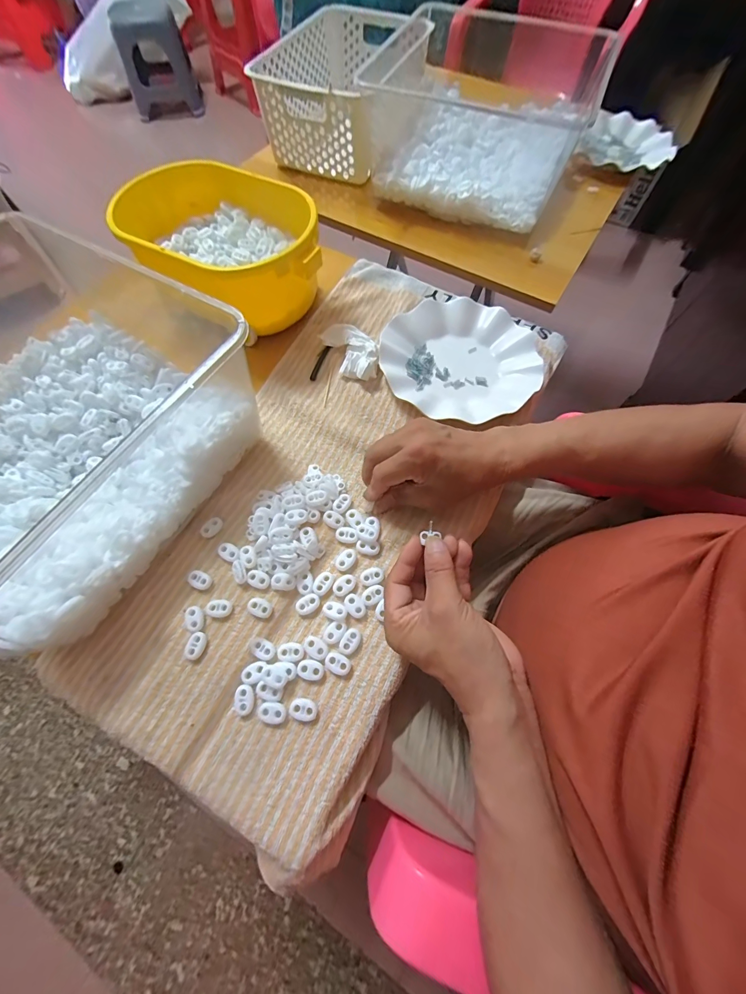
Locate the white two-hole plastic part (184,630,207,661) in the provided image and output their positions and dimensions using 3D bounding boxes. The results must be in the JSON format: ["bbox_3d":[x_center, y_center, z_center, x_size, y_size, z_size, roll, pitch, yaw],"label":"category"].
[{"bbox_3d":[-0.154,0.129,0.310,0.015,0.005,0.022,19,67,8],"label":"white two-hole plastic part"}]

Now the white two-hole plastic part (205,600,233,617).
[{"bbox_3d":[-0.139,0.100,0.322,0.024,0.005,0.014,-1,66,-1],"label":"white two-hole plastic part"}]

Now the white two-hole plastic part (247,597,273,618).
[{"bbox_3d":[-0.102,0.100,0.323,0.022,0.006,0.015,19,67,8],"label":"white two-hole plastic part"}]

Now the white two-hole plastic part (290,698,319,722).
[{"bbox_3d":[-0.056,0.172,0.290,0.023,0.005,0.016,16,67,7],"label":"white two-hole plastic part"}]

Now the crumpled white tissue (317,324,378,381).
[{"bbox_3d":[-0.022,-0.173,0.431,0.053,0.023,0.081,-23,68,-10],"label":"crumpled white tissue"}]

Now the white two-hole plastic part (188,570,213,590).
[{"bbox_3d":[-0.161,0.077,0.333,0.022,0.005,0.015,24,68,10],"label":"white two-hole plastic part"}]

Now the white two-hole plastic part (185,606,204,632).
[{"bbox_3d":[-0.160,0.109,0.319,0.014,0.004,0.022,-22,68,-10],"label":"white two-hole plastic part"}]

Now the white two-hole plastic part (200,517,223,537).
[{"bbox_3d":[-0.159,0.030,0.352,0.015,0.004,0.022,39,71,16],"label":"white two-hole plastic part"}]

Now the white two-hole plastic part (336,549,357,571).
[{"bbox_3d":[-0.025,0.059,0.339,0.015,0.004,0.023,31,69,13],"label":"white two-hole plastic part"}]

